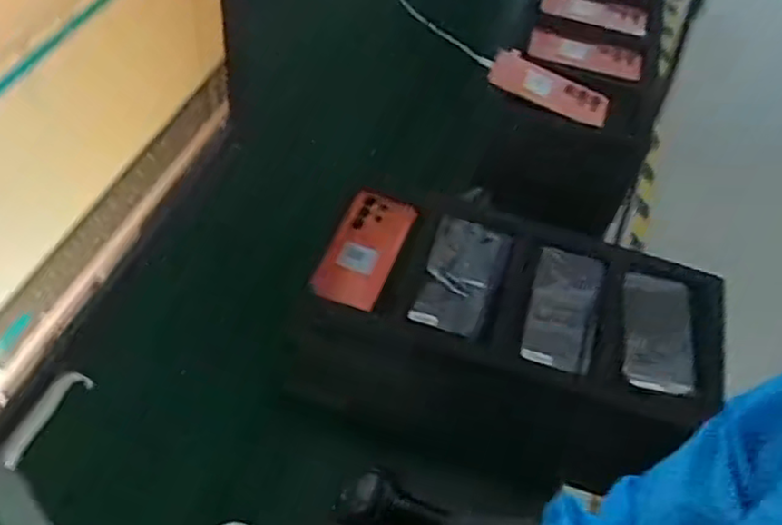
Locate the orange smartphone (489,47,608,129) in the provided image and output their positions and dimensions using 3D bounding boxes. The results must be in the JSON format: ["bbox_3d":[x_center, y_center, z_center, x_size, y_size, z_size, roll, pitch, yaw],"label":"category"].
[{"bbox_3d":[0.207,-0.225,0.886,0.158,0.018,0.057,28,75,2],"label":"orange smartphone"}]

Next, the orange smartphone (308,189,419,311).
[{"bbox_3d":[-0.030,-0.020,0.803,0.083,0.014,0.156,17,60,15],"label":"orange smartphone"}]

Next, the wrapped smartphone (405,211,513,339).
[{"bbox_3d":[0.080,0.012,0.779,0.081,0.017,0.145,18,53,10],"label":"wrapped smartphone"}]

